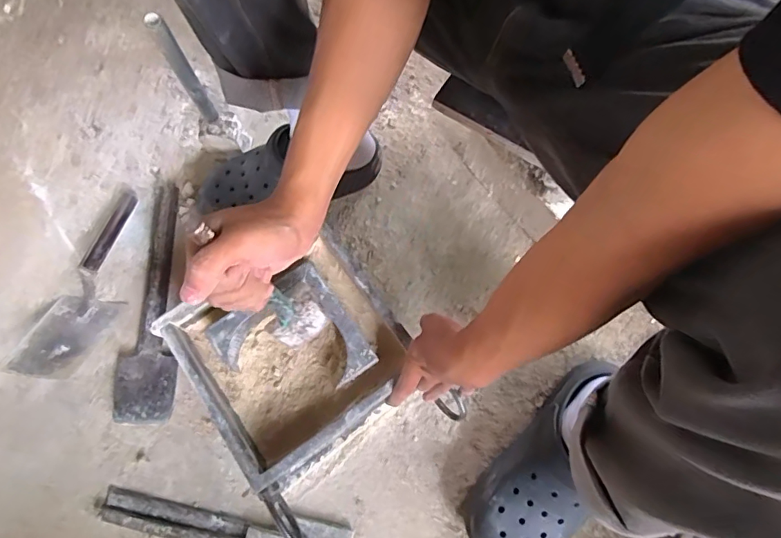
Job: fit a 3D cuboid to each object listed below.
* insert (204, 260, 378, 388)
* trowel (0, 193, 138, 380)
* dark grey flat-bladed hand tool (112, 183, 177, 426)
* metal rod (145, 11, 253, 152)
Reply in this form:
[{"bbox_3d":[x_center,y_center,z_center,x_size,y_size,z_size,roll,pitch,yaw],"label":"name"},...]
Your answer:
[{"bbox_3d":[-0.114,0.089,0.567,0.145,0.045,0.145,-36,73,-5],"label":"insert"},{"bbox_3d":[-0.421,0.012,0.672,0.104,0.073,0.277,13,76,6],"label":"trowel"},{"bbox_3d":[-0.333,0.040,0.694,0.083,0.029,0.345,0,74,6],"label":"dark grey flat-bladed hand tool"},{"bbox_3d":[-0.248,-0.220,0.635,0.052,0.257,0.034,-2,73,5],"label":"metal rod"}]

